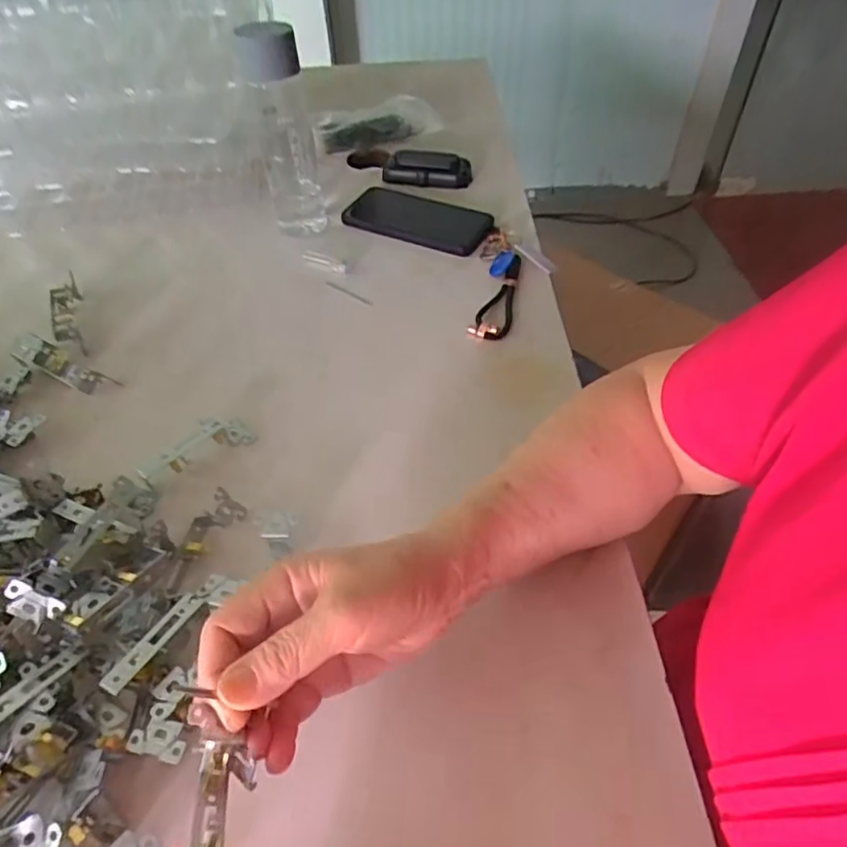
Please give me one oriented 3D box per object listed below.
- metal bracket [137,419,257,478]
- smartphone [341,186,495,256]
[{"bbox_3d":[-0.176,0.017,0.471,0.085,0.024,0.026,-29,54,-35],"label":"metal bracket"},{"bbox_3d":[-0.006,-0.240,0.695,0.166,0.010,0.092,20,53,18],"label":"smartphone"}]

